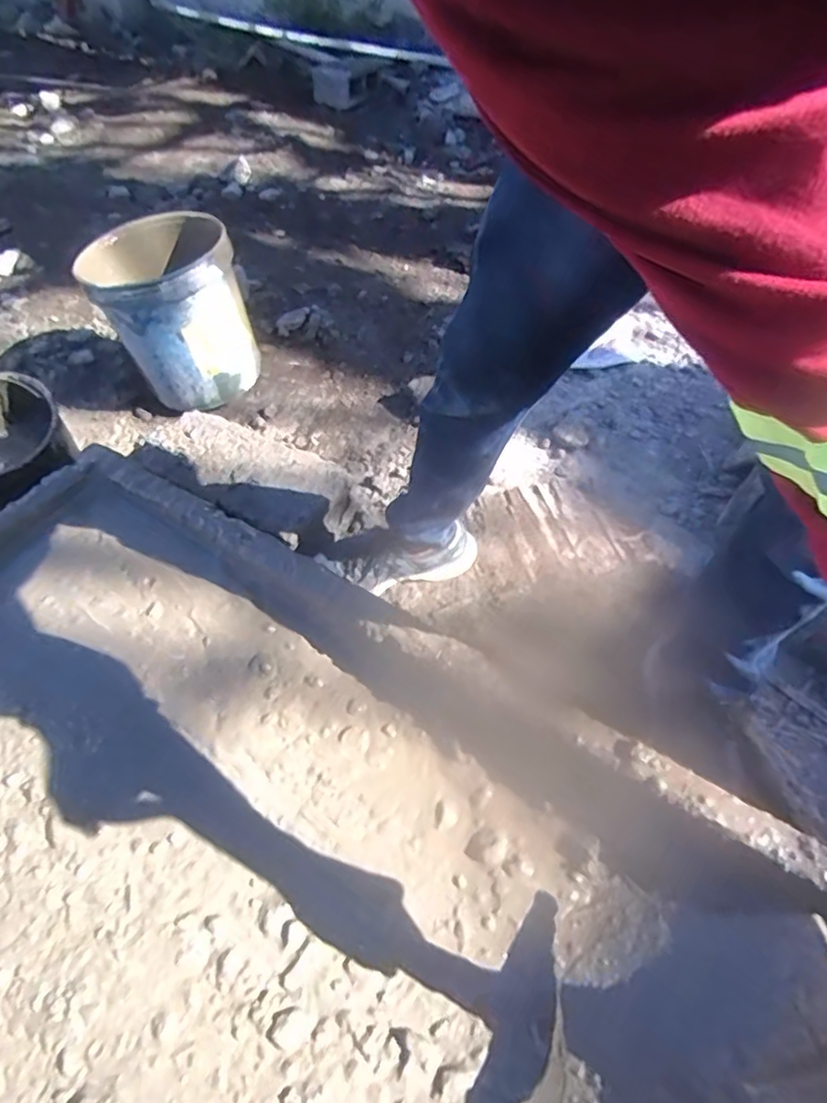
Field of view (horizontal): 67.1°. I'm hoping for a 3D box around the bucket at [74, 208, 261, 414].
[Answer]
[{"bbox_3d":[-0.535,-0.531,1.400,0.281,0.319,0.299,-2,51,2],"label":"bucket"}]

